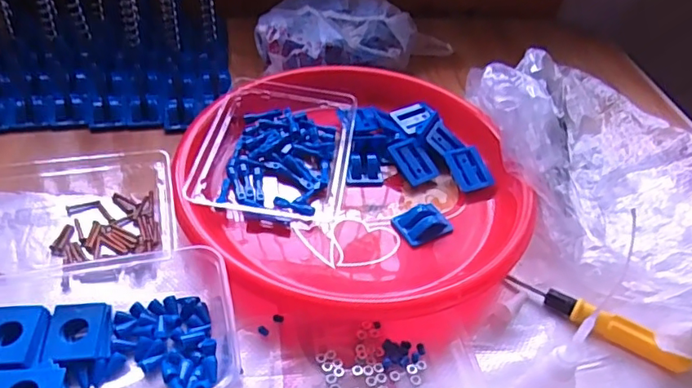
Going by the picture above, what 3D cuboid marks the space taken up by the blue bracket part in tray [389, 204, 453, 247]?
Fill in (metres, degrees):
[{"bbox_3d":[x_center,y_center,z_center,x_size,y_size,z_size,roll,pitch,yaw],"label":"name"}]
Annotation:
[{"bbox_3d":[0.064,0.023,0.454,0.043,0.018,0.032,-17,48,-22],"label":"blue bracket part in tray"}]

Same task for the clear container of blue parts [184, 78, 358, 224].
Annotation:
[{"bbox_3d":[-0.062,-0.040,0.491,0.129,0.039,0.171,7,43,2],"label":"clear container of blue parts"}]

